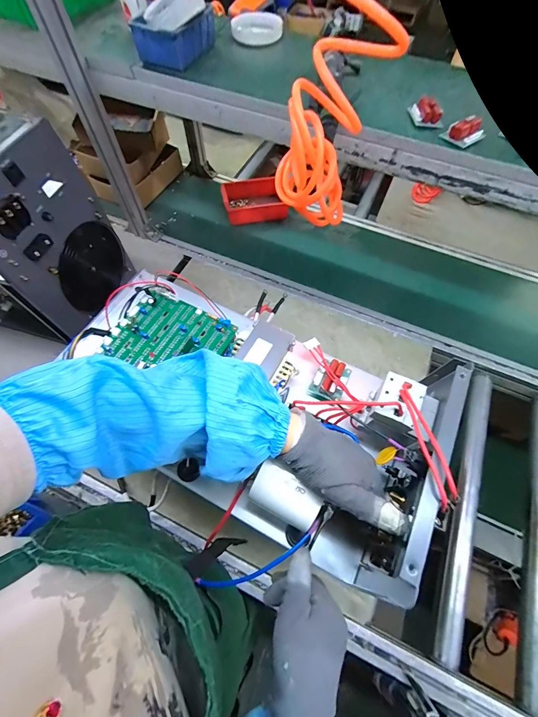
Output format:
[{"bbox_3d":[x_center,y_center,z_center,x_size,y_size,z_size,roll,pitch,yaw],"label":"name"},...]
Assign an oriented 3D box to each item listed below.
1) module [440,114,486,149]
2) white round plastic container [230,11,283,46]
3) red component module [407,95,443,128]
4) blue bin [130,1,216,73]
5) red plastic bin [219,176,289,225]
[{"bbox_3d":[0.298,-0.347,0.460,0.056,0.024,0.048,-35,70,-17],"label":"module"},{"bbox_3d":[-0.022,-0.677,0.619,0.109,0.032,0.056,-17,65,-9],"label":"white round plastic container"},{"bbox_3d":[0.252,-0.395,0.481,0.046,0.021,0.052,2,64,-1],"label":"red component module"},{"bbox_3d":[-0.172,-0.597,0.556,0.105,0.056,0.130,20,65,8],"label":"blue bin"},{"bbox_3d":[-0.042,-0.494,0.949,0.201,0.062,0.136,-11,65,-7],"label":"red plastic bin"}]

